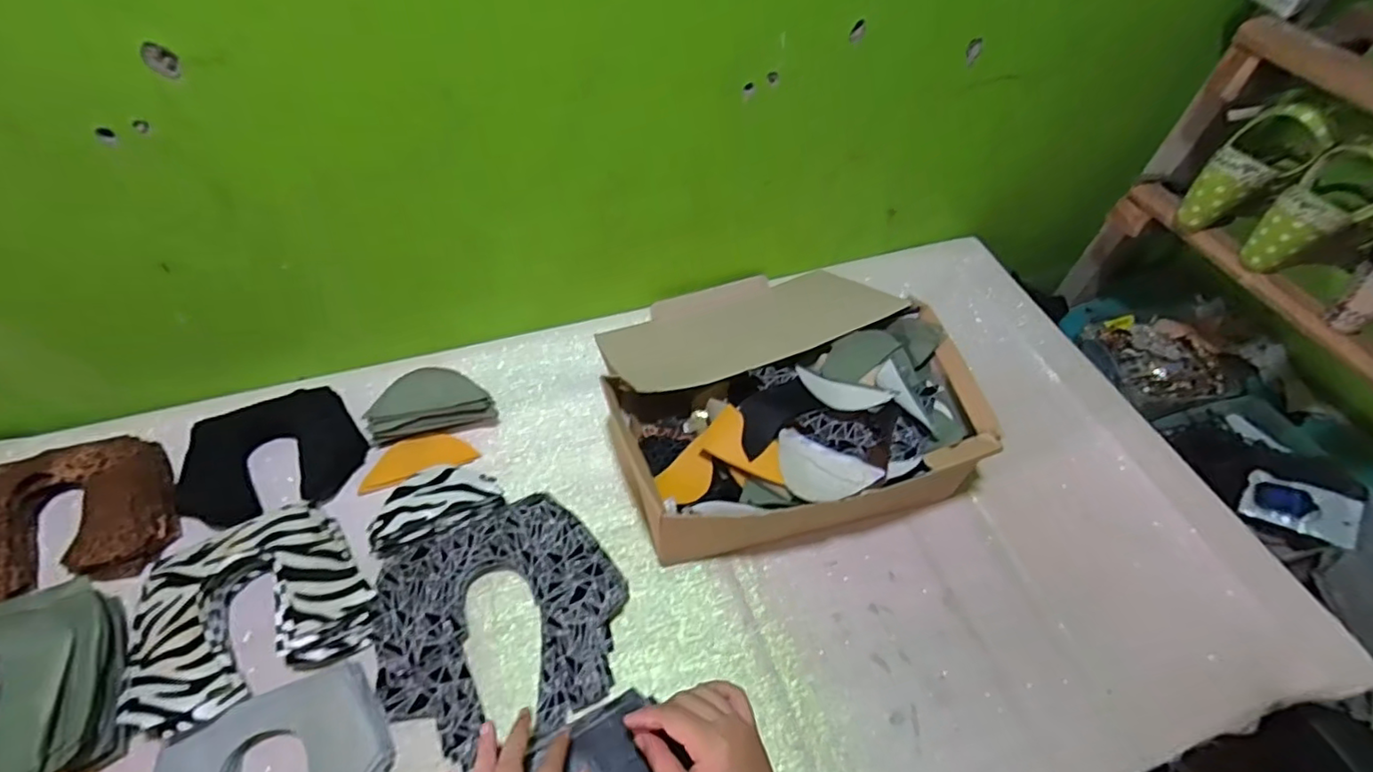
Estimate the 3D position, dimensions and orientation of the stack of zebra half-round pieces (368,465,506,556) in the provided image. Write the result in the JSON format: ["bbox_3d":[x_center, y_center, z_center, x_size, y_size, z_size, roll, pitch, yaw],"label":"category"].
[{"bbox_3d":[-0.237,0.113,0.570,0.116,0.038,0.067,-13,54,-14],"label":"stack of zebra half-round pieces"}]

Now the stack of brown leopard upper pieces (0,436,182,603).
[{"bbox_3d":[-0.569,0.122,0.539,0.169,0.042,0.141,-22,57,-20],"label":"stack of brown leopard upper pieces"}]

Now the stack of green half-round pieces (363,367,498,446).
[{"bbox_3d":[-0.271,0.017,0.630,0.126,0.039,0.067,-11,54,-13],"label":"stack of green half-round pieces"}]

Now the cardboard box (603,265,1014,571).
[{"bbox_3d":[0.087,-0.010,0.641,0.342,0.111,0.346,-10,54,-12],"label":"cardboard box"}]

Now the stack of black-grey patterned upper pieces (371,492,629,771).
[{"bbox_3d":[-0.157,0.200,0.516,0.199,0.033,0.184,-18,56,-18],"label":"stack of black-grey patterned upper pieces"}]

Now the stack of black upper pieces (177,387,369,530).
[{"bbox_3d":[-0.415,0.070,0.588,0.161,0.035,0.117,-22,57,-20],"label":"stack of black upper pieces"}]

